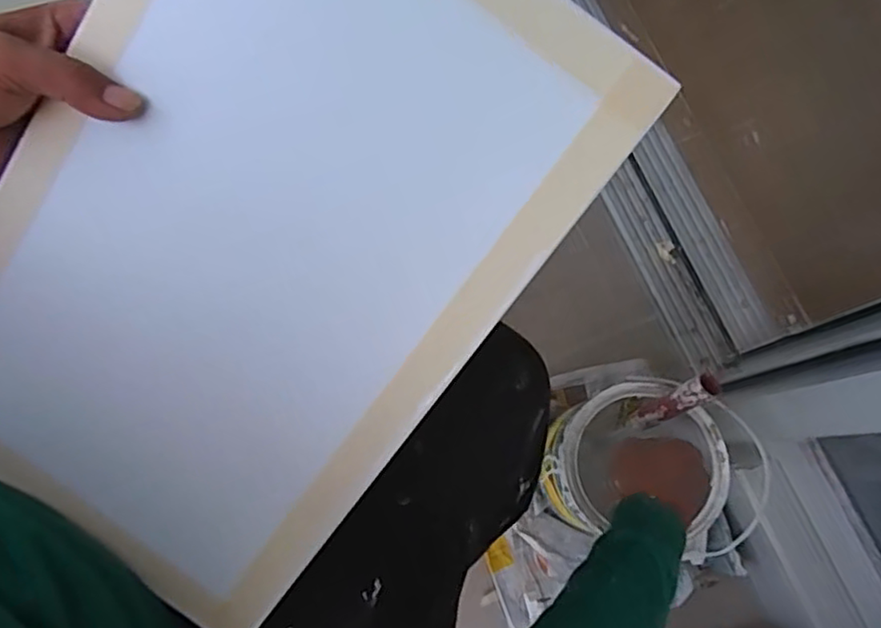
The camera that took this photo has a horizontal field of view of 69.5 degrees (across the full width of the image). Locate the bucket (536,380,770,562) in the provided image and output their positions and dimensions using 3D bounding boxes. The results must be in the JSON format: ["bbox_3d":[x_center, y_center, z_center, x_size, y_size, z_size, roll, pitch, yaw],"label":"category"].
[{"bbox_3d":[0.208,0.165,0.732,0.164,0.178,0.146,-5,77,-1],"label":"bucket"}]

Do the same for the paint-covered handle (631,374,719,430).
[{"bbox_3d":[0.231,0.091,0.638,0.018,0.117,0.024,-24,76,-35],"label":"paint-covered handle"}]

